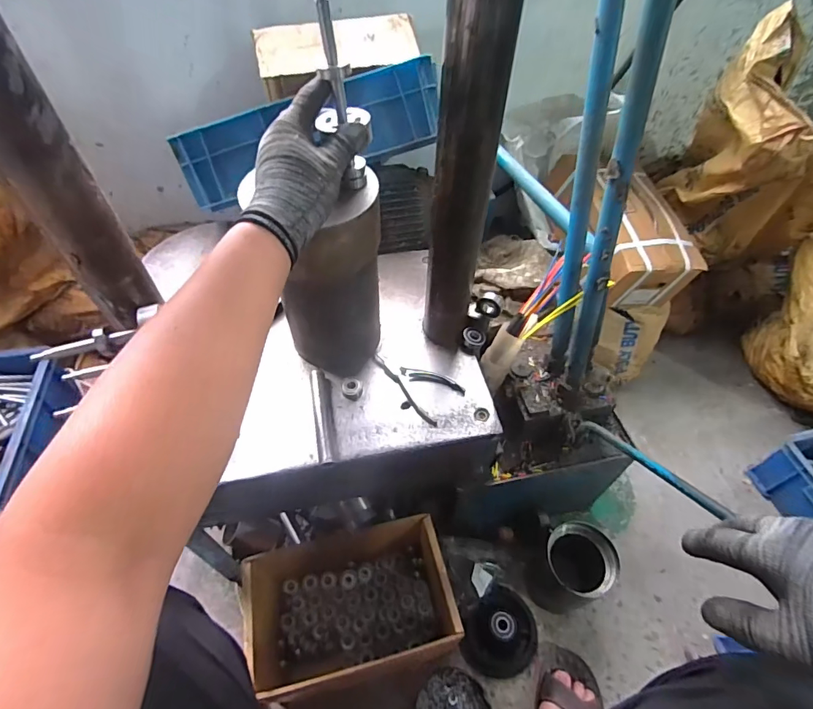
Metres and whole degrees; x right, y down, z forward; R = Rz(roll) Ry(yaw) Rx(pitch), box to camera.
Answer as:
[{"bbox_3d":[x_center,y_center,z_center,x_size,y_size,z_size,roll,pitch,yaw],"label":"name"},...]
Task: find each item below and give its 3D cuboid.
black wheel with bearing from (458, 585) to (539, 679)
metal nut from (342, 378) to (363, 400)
[{"bbox_3d":[0.172,0.494,0.800,0.146,0.058,0.124,-36,61,-26],"label":"black wheel with bearing"},{"bbox_3d":[-0.075,0.047,0.620,0.027,0.014,0.029,1,52,-1],"label":"metal nut"}]

